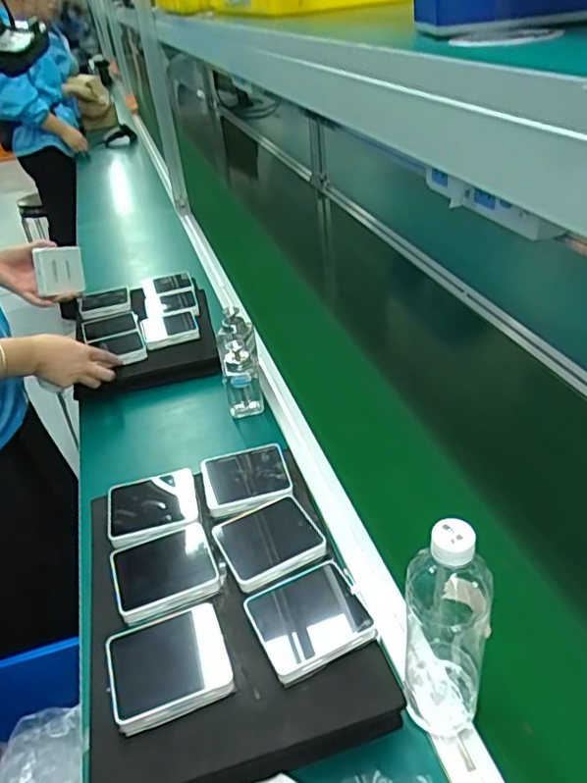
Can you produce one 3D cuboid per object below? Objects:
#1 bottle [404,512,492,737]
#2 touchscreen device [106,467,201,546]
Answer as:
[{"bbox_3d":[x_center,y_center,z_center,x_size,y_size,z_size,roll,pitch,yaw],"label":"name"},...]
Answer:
[{"bbox_3d":[0.124,0.191,0.487,0.061,0.231,0.071,7,38,16],"label":"bottle"},{"bbox_3d":[-0.161,0.130,0.684,0.099,0.010,0.096,-12,37,-10],"label":"touchscreen device"}]

